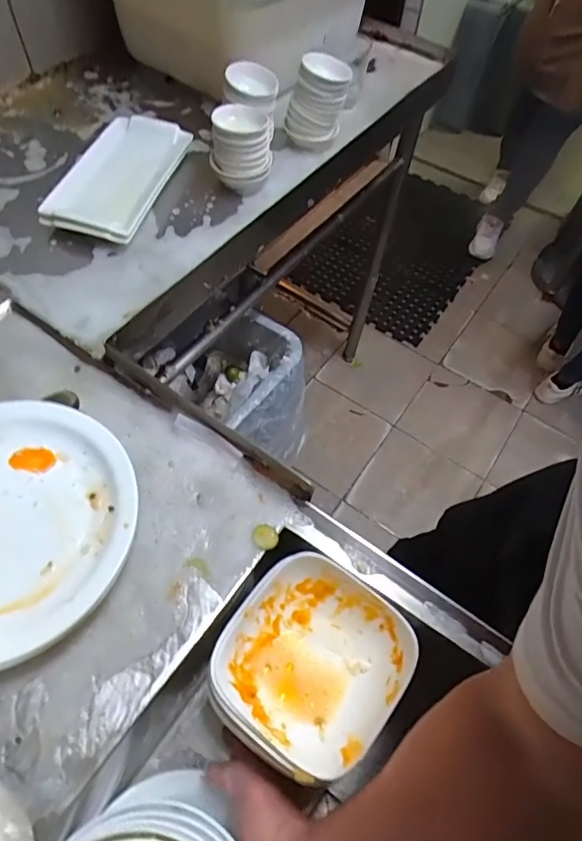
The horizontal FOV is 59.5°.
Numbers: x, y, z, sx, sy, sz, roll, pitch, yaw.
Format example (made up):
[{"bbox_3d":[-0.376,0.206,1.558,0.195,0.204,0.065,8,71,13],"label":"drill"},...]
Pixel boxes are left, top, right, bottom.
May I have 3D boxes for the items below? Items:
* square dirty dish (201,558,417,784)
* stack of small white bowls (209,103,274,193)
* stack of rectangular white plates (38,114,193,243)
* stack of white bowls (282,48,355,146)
[{"bbox_3d":[0.018,0.217,0.456,0.155,0.048,0.158,31,61,15],"label":"square dirty dish"},{"bbox_3d":[-0.069,-0.379,0.719,0.085,0.089,0.083,-1,59,-5],"label":"stack of small white bowls"},{"bbox_3d":[-0.241,-0.340,0.713,0.132,0.037,0.246,15,58,5],"label":"stack of rectangular white plates"},{"bbox_3d":[0.043,-0.484,0.776,0.087,0.119,0.094,12,58,3],"label":"stack of white bowls"}]

